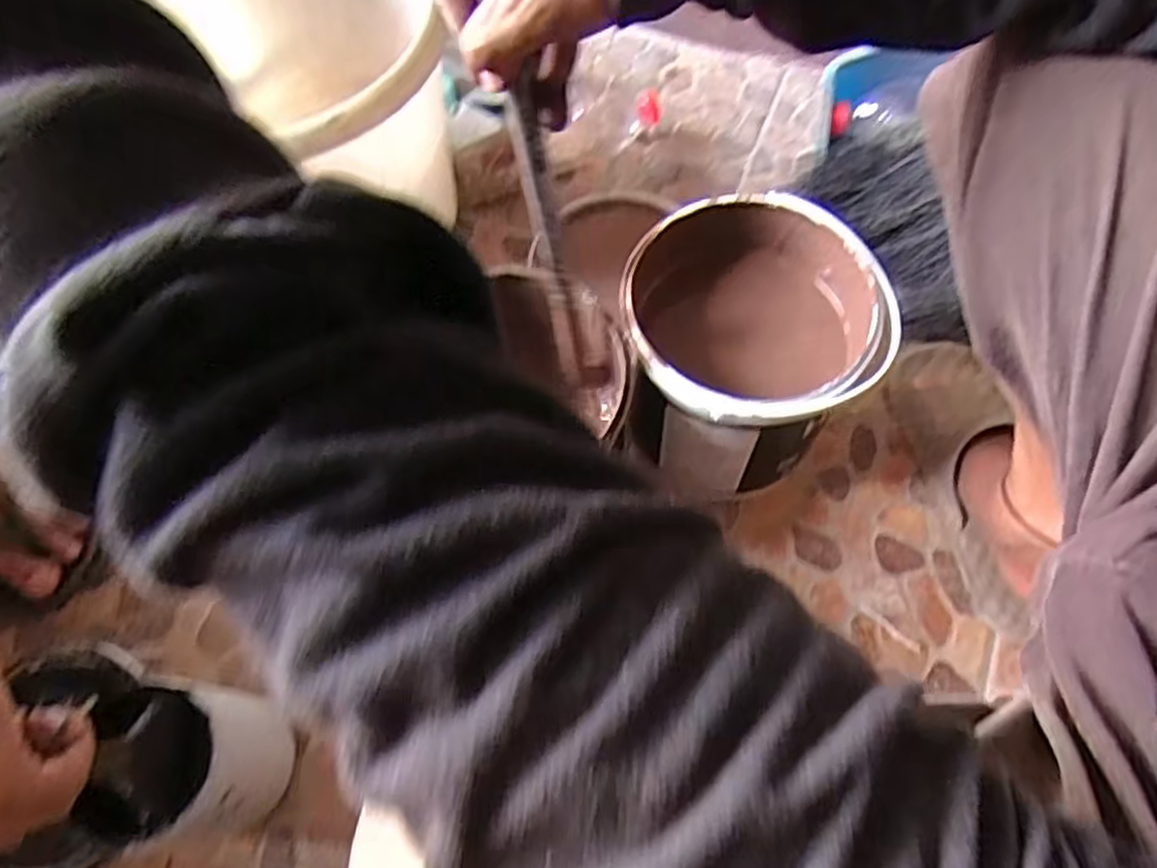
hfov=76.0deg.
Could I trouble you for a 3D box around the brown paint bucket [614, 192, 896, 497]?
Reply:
[{"bbox_3d":[0.123,-0.057,0.589,0.171,0.184,0.172,-1,66,3],"label":"brown paint bucket"}]

